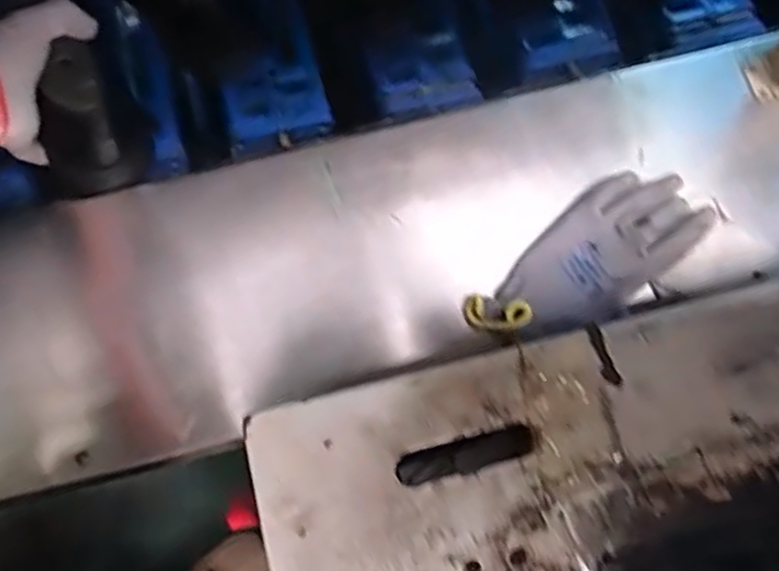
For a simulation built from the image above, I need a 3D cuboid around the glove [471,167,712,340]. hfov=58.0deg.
[{"bbox_3d":[0.156,-0.019,0.559,0.195,0.025,0.085,-36,78,-7],"label":"glove"}]

